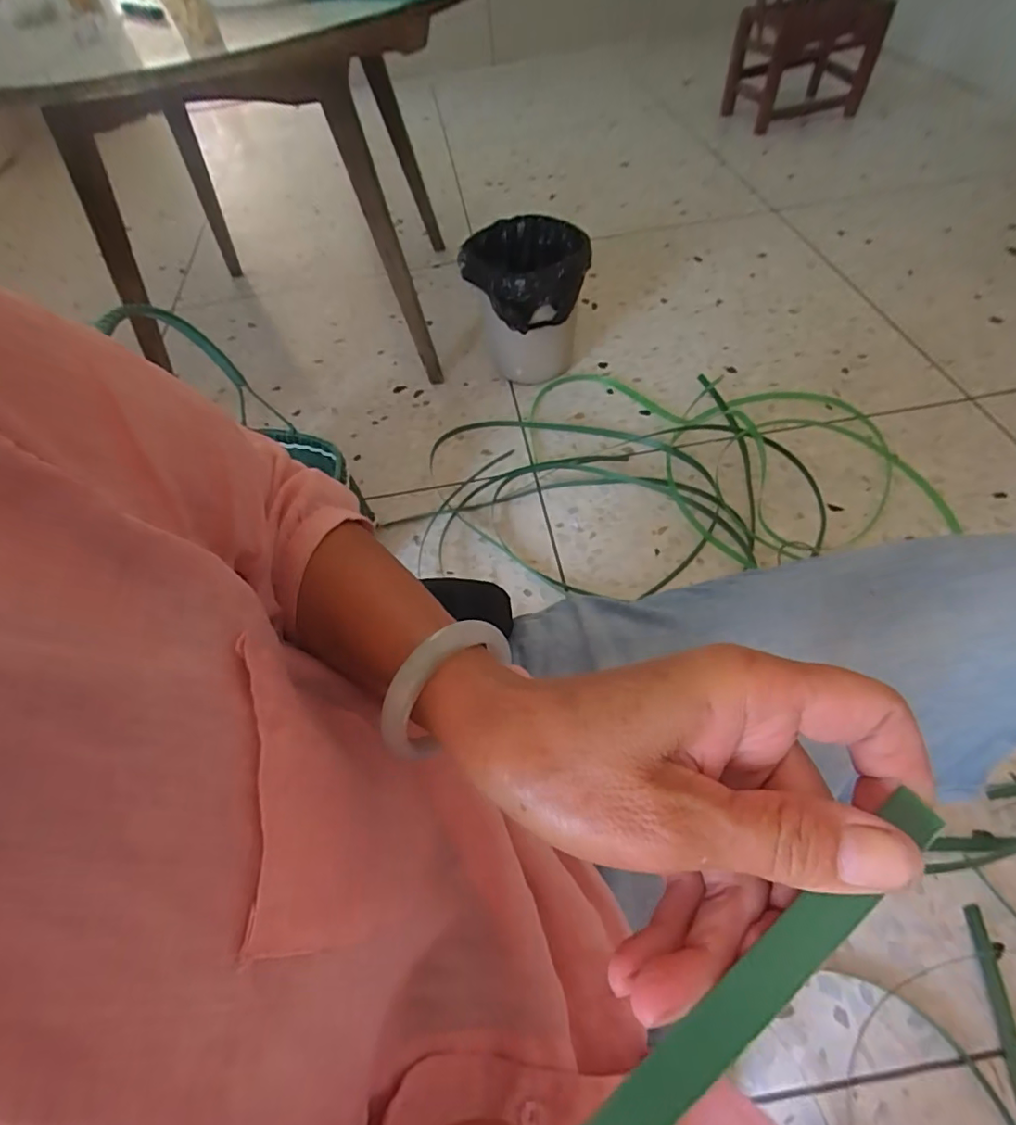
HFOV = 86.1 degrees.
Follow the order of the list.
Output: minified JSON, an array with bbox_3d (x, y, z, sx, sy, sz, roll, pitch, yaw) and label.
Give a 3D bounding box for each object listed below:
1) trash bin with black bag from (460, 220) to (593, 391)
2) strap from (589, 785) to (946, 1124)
[{"bbox_3d":[0.038,-0.537,1.144,0.238,0.259,0.270,-11,56,-2],"label":"trash bin with black bag"},{"bbox_3d":[0.019,0.141,0.125,0.237,0.011,0.018,-39,61,-9],"label":"strap"}]

